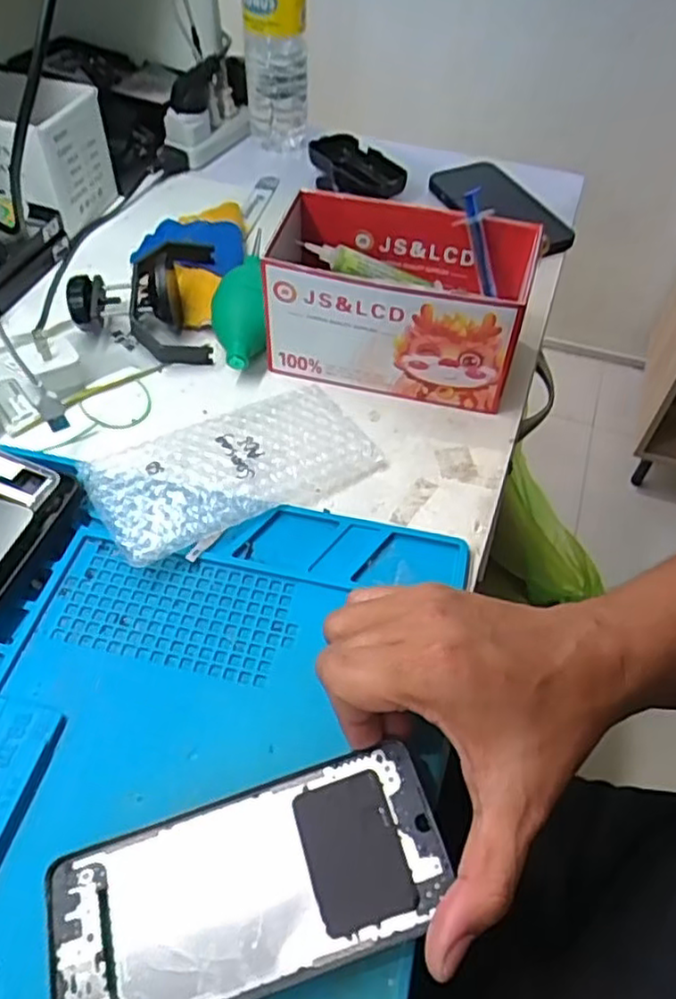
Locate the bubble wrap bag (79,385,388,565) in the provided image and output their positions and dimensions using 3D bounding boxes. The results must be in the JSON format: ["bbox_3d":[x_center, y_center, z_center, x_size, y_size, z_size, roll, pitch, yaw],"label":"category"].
[{"bbox_3d":[-0.066,-0.024,0.434,0.172,0.017,0.090,-24,56,-20],"label":"bubble wrap bag"}]

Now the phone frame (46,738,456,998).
[{"bbox_3d":[-0.038,0.162,0.286,0.164,0.006,0.074,-19,53,-4],"label":"phone frame"}]

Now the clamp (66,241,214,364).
[{"bbox_3d":[-0.147,-0.151,0.517,0.103,0.050,0.105,-3,51,-4],"label":"clamp"}]

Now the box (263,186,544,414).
[{"bbox_3d":[0.040,-0.142,0.484,0.169,0.090,0.103,11,51,7],"label":"box"}]

